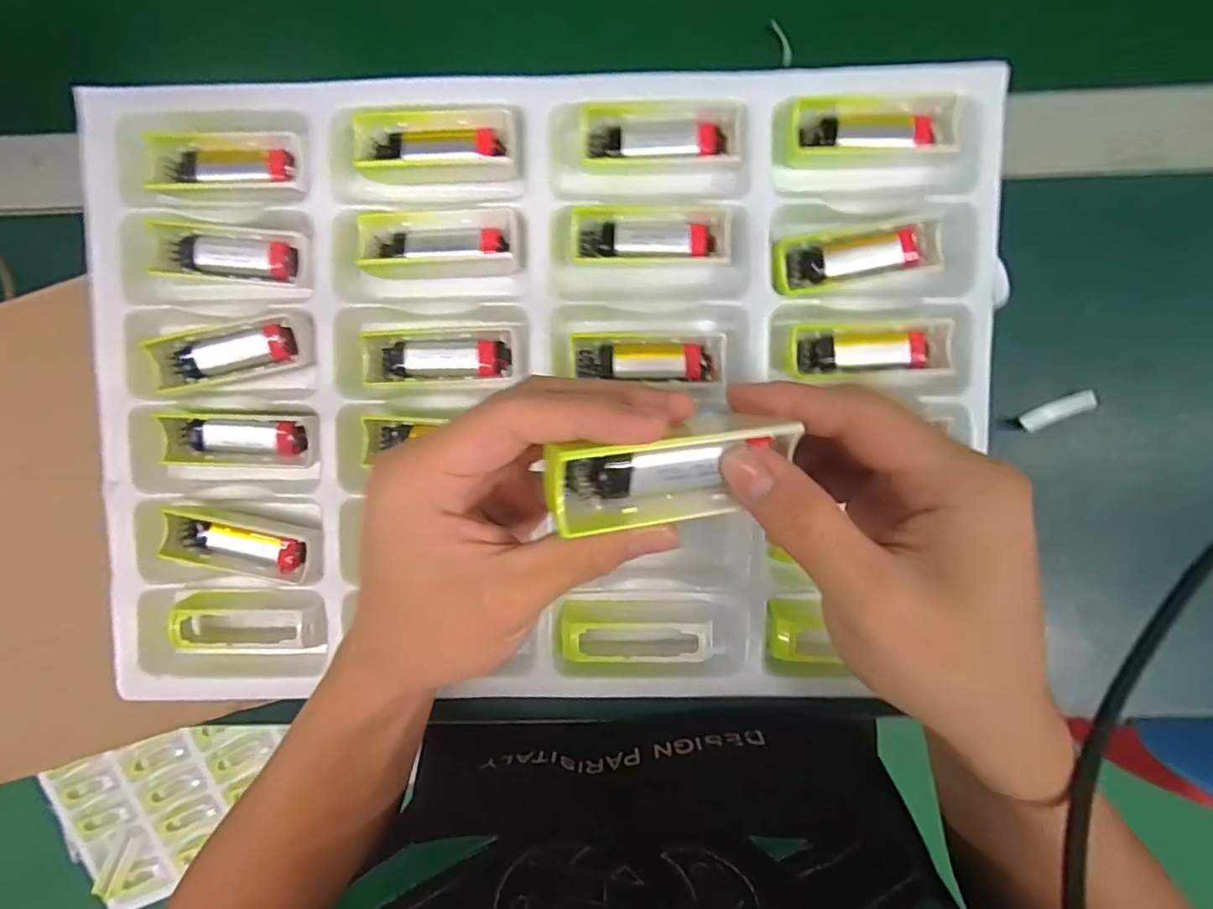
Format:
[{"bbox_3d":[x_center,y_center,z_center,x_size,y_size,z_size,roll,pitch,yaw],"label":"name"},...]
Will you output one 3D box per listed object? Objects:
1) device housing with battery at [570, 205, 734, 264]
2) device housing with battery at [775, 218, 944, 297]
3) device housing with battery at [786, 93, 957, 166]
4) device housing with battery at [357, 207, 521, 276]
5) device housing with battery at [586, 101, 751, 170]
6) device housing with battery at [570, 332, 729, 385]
[{"bbox_3d":[0.023,-0.114,0.309,0.081,0.014,0.029,1,95,1],"label":"device housing with battery"},{"bbox_3d":[0.127,-0.101,0.305,0.080,0.013,0.027,-9,94,2],"label":"device housing with battery"},{"bbox_3d":[0.133,-0.163,0.298,0.081,0.011,0.031,-1,95,2],"label":"device housing with battery"},{"bbox_3d":[-0.087,-0.108,0.305,0.081,0.019,0.035,1,95,1],"label":"device housing with battery"},{"bbox_3d":[0.029,-0.162,0.304,0.080,0.013,0.030,1,95,1],"label":"device housing with battery"},{"bbox_3d":[0.023,-0.050,0.314,0.079,0.014,0.026,0,95,1],"label":"device housing with battery"}]

